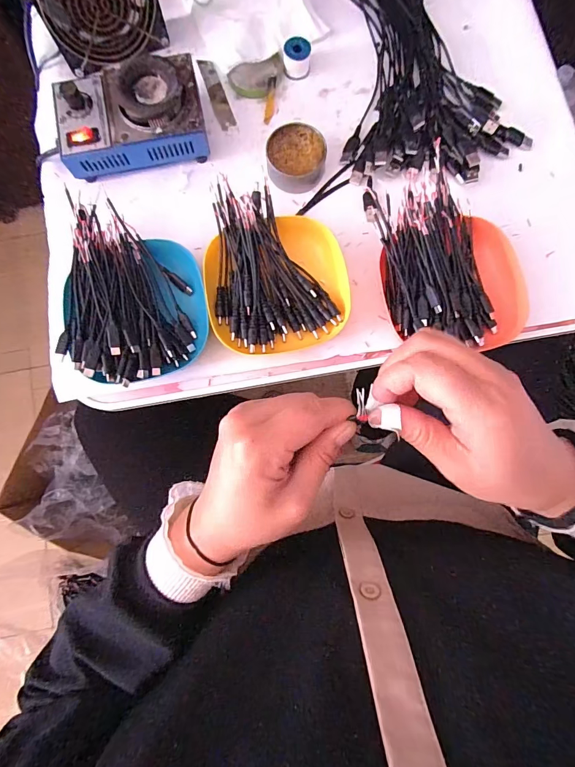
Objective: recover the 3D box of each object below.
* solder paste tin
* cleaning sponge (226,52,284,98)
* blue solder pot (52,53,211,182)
[{"bbox_3d":[0.010,-0.244,0.411,0.062,0.025,0.063,0,83,0],"label":"solder paste tin"},{"bbox_3d":[-0.035,-0.354,0.435,0.062,0.013,0.040,-14,83,-2],"label":"cleaning sponge"},{"bbox_3d":[-0.165,-0.280,0.400,0.150,0.061,0.099,-12,83,-1],"label":"blue solder pot"}]

